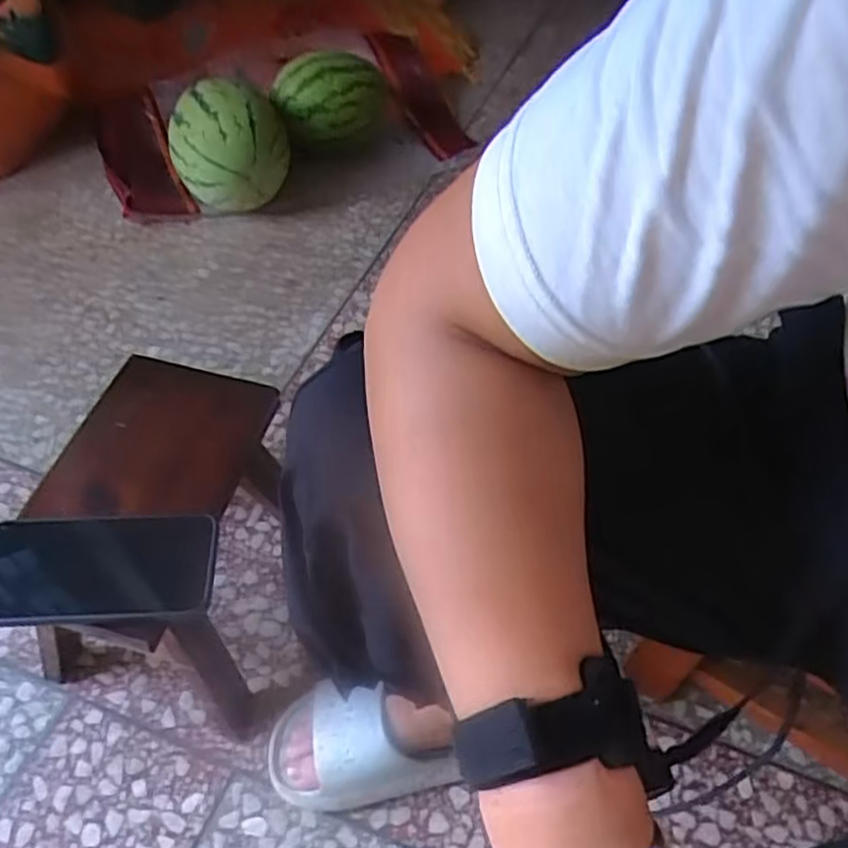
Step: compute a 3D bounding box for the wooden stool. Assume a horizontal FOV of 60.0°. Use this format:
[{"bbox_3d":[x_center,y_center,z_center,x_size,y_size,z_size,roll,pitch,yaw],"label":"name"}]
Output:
[{"bbox_3d":[-0.228,0.109,0.664,0.190,0.231,0.231,14,54,8],"label":"wooden stool"}]

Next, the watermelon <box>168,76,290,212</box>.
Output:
[{"bbox_3d":[-0.289,-0.411,1.101,0.168,0.158,0.147,-7,53,-7],"label":"watermelon"}]

